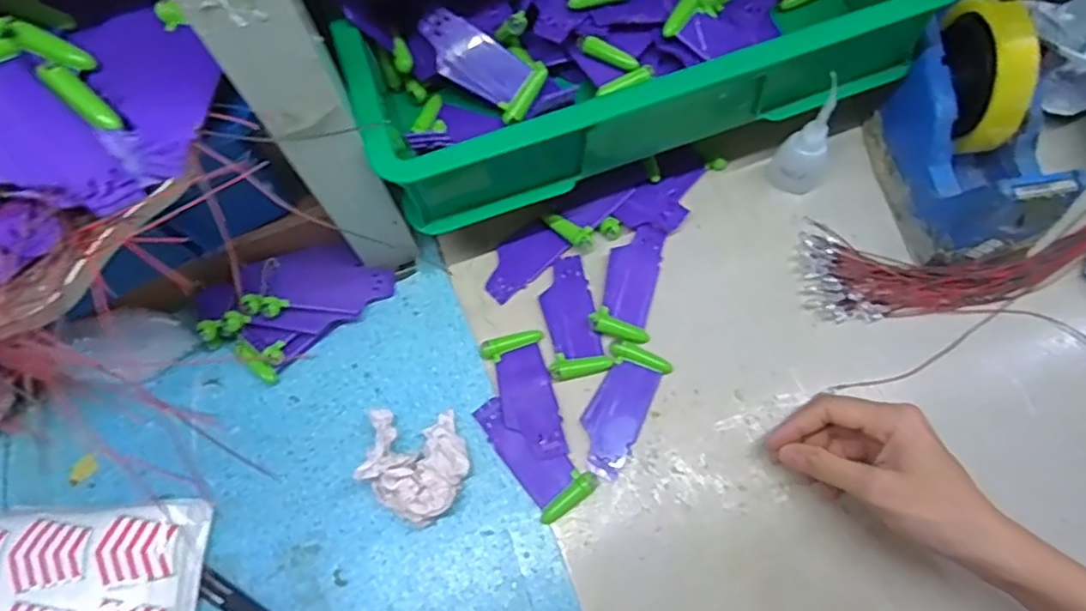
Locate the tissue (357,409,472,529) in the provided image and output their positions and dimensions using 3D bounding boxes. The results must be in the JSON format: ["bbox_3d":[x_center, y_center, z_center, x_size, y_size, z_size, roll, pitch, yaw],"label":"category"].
[{"bbox_3d":[-0.083,0.098,0.431,0.067,0.038,0.082,-39,71,-11],"label":"tissue"}]

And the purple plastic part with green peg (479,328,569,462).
[{"bbox_3d":[-0.012,0.061,0.453,0.039,0.012,0.089,-16,68,-5],"label":"purple plastic part with green peg"}]

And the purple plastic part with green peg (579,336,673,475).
[{"bbox_3d":[0.051,0.068,0.449,0.041,0.006,0.088,26,71,12],"label":"purple plastic part with green peg"}]

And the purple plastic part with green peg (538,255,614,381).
[{"bbox_3d":[0.019,0.007,0.475,0.042,0.014,0.090,-13,68,-3],"label":"purple plastic part with green peg"}]

